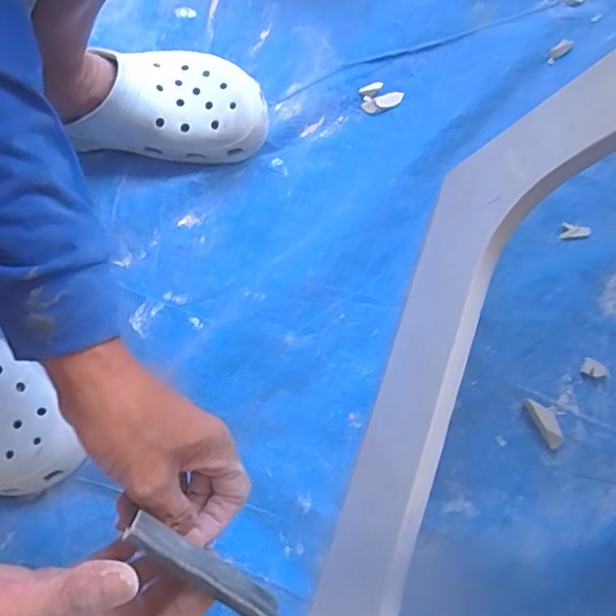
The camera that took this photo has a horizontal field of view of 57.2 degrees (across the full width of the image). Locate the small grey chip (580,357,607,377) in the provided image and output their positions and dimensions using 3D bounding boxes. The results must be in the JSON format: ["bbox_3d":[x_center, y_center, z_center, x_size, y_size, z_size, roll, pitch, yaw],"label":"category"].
[{"bbox_3d":[0.281,0.059,0.556,0.022,0.009,0.016,20,77,3],"label":"small grey chip"}]

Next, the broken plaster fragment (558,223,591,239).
[{"bbox_3d":[0.279,-0.082,0.591,0.035,0.004,0.016,-5,77,-3],"label":"broken plaster fragment"}]

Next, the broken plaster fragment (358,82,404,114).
[{"bbox_3d":[0.080,-0.231,0.619,0.045,0.010,0.031,-18,78,-6],"label":"broken plaster fragment"}]

